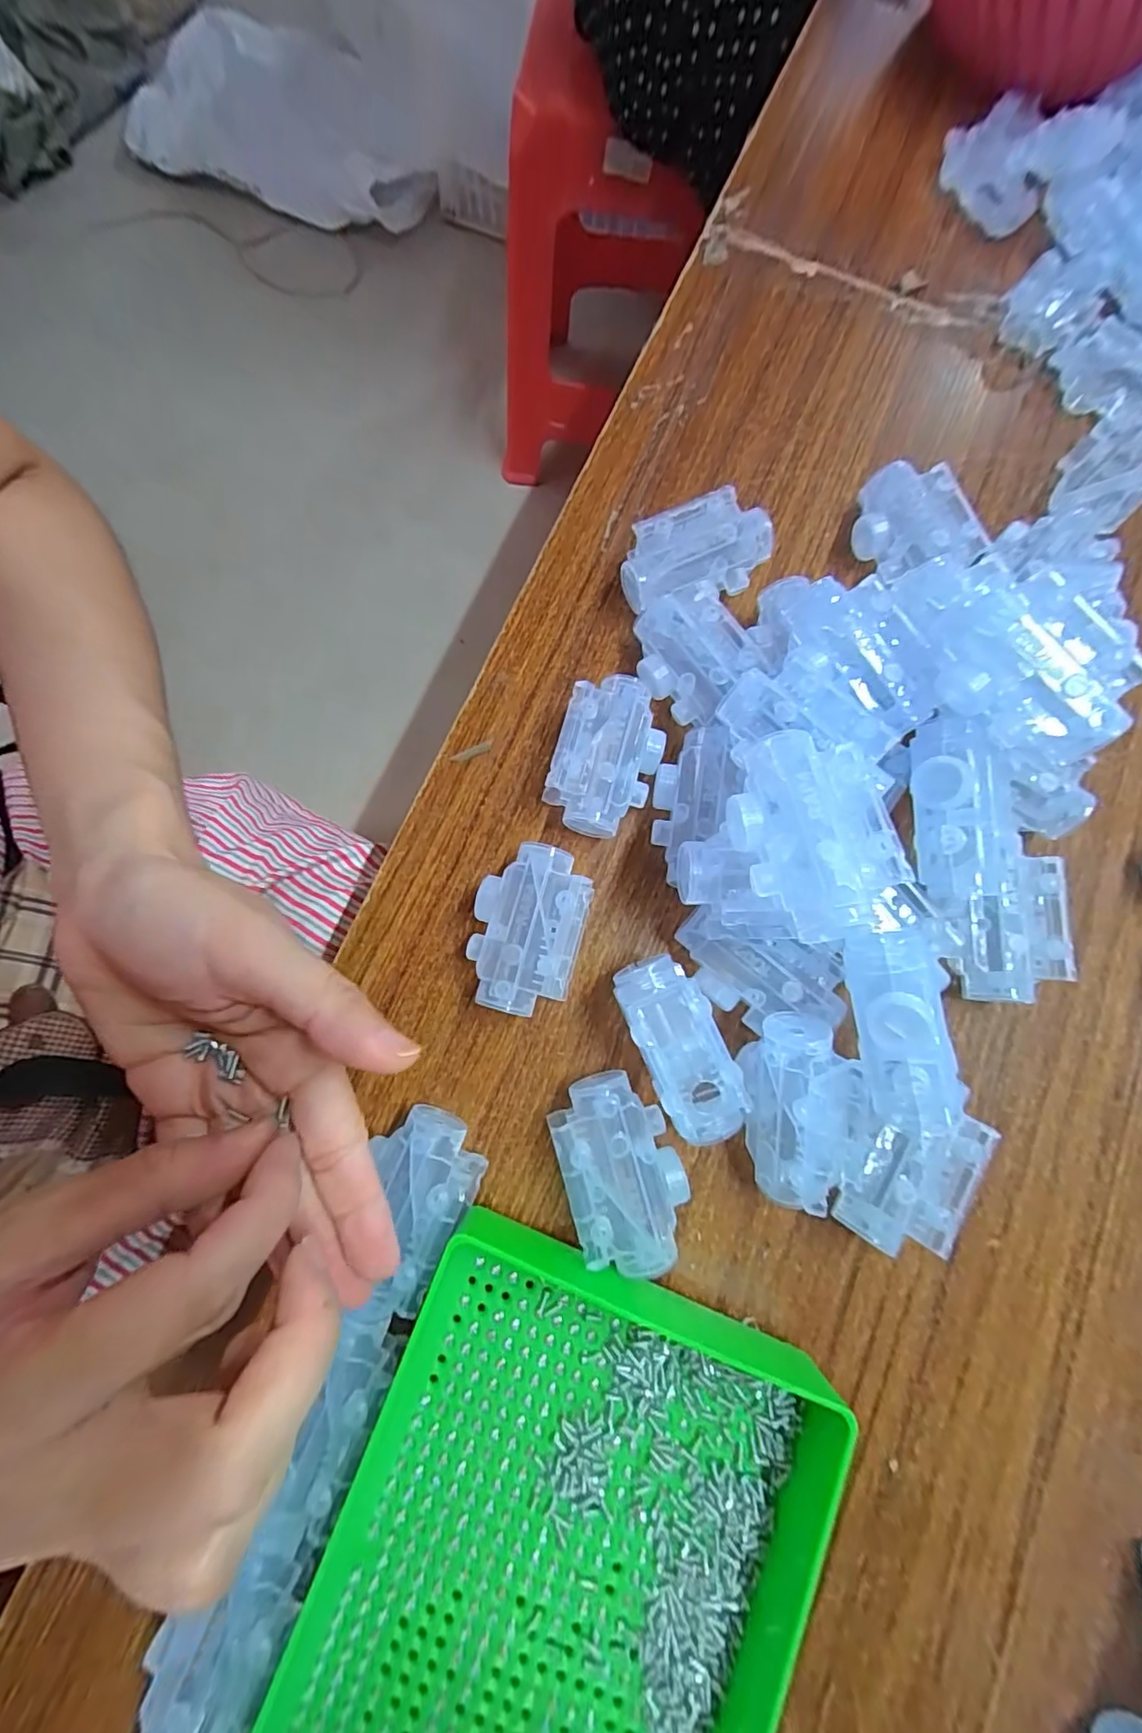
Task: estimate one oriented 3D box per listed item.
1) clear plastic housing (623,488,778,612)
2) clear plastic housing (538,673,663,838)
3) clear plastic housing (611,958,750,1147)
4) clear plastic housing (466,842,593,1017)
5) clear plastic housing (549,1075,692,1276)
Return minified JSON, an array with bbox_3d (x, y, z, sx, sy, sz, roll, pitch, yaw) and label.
[{"bbox_3d":[0.059,-0.146,0.271,0.069,0.029,0.039,-18,79,-3],"label":"clear plastic housing"},{"bbox_3d":[0.016,-0.049,0.255,0.043,0.029,0.068,19,80,4],"label":"clear plastic housing"},{"bbox_3d":[0.042,0.072,0.228,0.030,0.041,0.070,-24,80,-4],"label":"clear plastic housing"},{"bbox_3d":[-0.019,0.027,0.242,0.045,0.029,0.068,14,79,3],"label":"clear plastic housing"},{"bbox_3d":[0.020,0.118,0.225,0.044,0.029,0.068,-16,79,-3],"label":"clear plastic housing"}]

